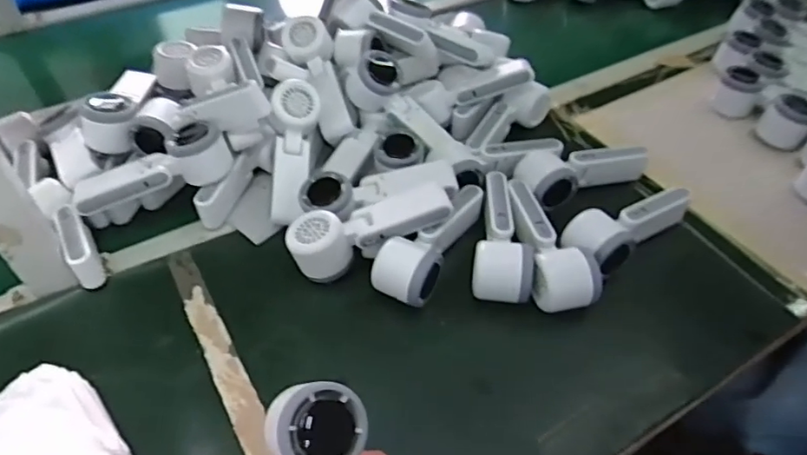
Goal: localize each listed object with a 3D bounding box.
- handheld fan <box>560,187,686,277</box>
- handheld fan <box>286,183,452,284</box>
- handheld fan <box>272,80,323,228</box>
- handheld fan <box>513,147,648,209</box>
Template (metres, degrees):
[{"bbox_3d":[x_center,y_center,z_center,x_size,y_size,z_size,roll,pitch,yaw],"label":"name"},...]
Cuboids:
[{"bbox_3d":[0.241,-0.004,0.593,0.167,0.045,0.060,-24,51,-21],"label":"handheld fan"},{"bbox_3d":[-0.035,0.004,0.579,0.165,0.058,0.058,-10,47,-9],"label":"handheld fan"},{"bbox_3d":[-0.125,-0.085,0.636,0.047,0.052,0.168,2,74,2],"label":"handheld fan"},{"bbox_3d":[0.209,-0.066,0.658,0.165,0.049,0.059,-16,48,-15],"label":"handheld fan"}]

